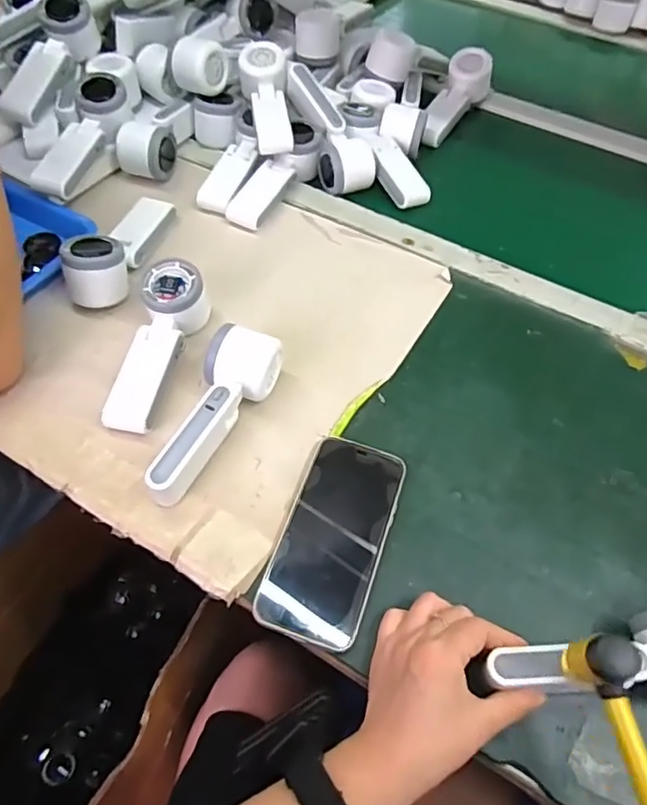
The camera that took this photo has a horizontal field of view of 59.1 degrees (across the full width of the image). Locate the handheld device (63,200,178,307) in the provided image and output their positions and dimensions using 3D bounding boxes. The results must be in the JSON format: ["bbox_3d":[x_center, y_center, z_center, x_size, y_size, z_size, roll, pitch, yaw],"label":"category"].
[{"bbox_3d":[-0.209,-0.163,0.599,0.047,0.052,0.158,15,45,8],"label":"handheld device"}]

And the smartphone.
[{"bbox_3d":[0.009,0.103,0.441,0.076,0.014,0.158,17,55,9],"label":"smartphone"}]

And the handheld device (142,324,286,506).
[{"bbox_3d":[-0.086,0.013,0.471,0.055,0.058,0.157,16,57,9],"label":"handheld device"}]

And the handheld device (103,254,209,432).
[{"bbox_3d":[-0.153,-0.053,0.517,0.055,0.048,0.169,12,57,6],"label":"handheld device"}]

